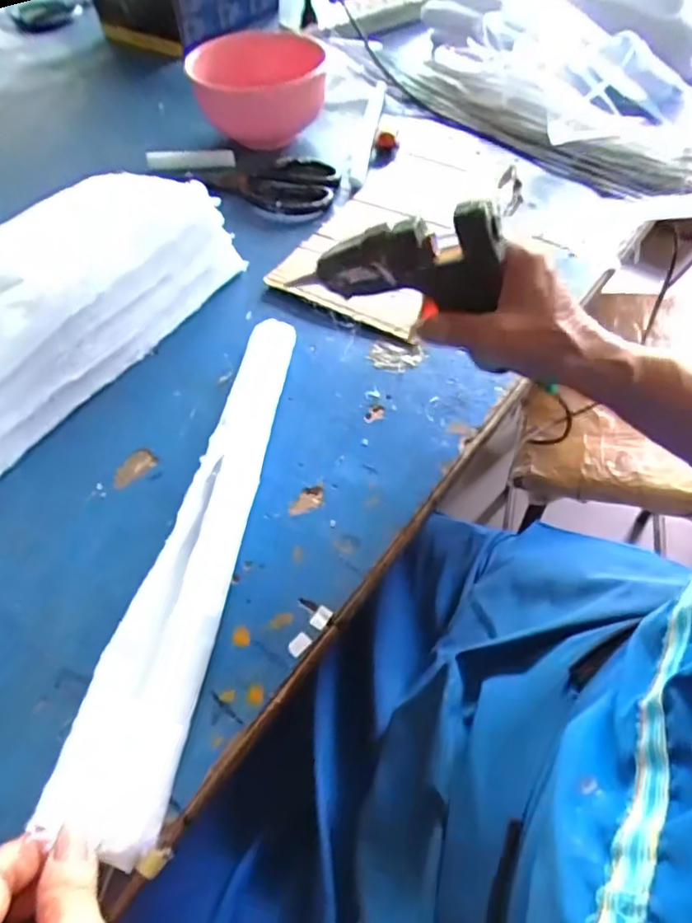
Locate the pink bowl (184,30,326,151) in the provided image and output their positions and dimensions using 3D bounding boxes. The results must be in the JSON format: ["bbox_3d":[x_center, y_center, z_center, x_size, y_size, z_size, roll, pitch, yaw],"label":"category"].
[{"bbox_3d":[-0.090,-0.392,0.614,0.139,0.081,0.126,-5,54,-2],"label":"pink bowl"}]

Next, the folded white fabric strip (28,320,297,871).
[{"bbox_3d":[-0.079,0.034,0.340,0.043,0.026,0.326,7,52,7],"label":"folded white fabric strip"}]

